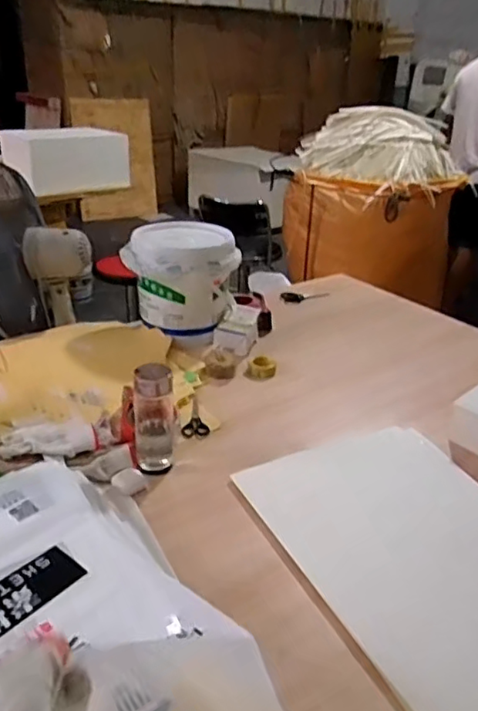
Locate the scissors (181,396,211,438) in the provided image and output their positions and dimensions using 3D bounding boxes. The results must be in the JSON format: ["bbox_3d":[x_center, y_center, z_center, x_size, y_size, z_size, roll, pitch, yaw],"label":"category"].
[{"bbox_3d":[-0.083,0.120,1.161,0.051,0.012,0.131,1,28,-4],"label":"scissors"}]

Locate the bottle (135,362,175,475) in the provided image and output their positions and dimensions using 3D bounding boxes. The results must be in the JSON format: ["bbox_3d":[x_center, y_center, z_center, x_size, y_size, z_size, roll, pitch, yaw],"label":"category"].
[{"bbox_3d":[-0.140,0.110,0.977,0.066,0.175,0.069,-1,28,-8],"label":"bottle"}]

